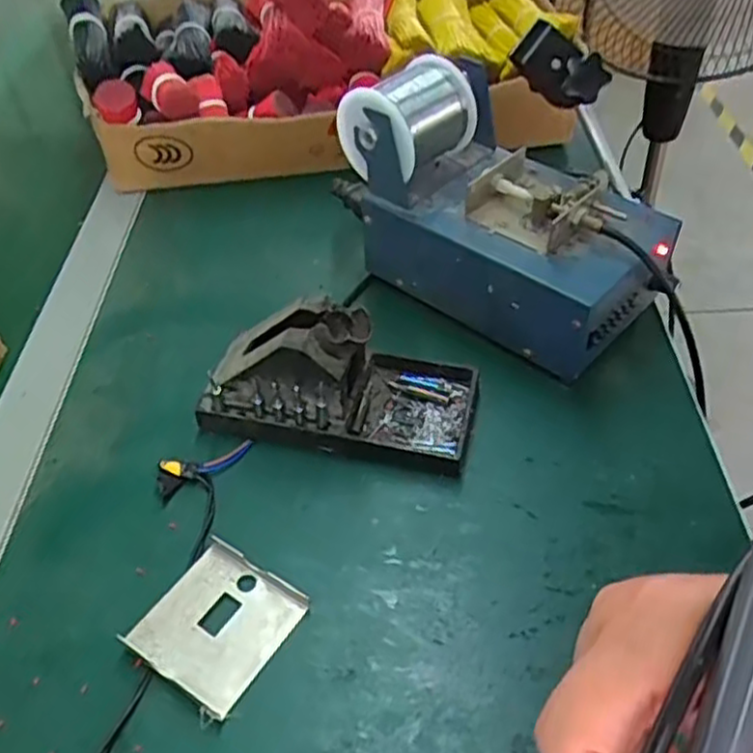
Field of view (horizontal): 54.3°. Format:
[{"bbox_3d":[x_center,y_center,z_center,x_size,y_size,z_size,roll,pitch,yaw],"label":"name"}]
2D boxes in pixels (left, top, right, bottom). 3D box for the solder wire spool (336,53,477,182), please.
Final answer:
[{"bbox_3d":[0.026,-0.174,0.495,0.067,0.058,0.083,30,54,28],"label":"solder wire spool"}]

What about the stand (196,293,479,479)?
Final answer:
[{"bbox_3d":[-0.022,-0.005,0.437,0.158,0.071,0.077,10,47,12],"label":"stand"}]

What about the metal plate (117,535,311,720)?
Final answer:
[{"bbox_3d":[-0.079,0.120,0.362,0.064,0.012,0.068,22,51,23],"label":"metal plate"}]

